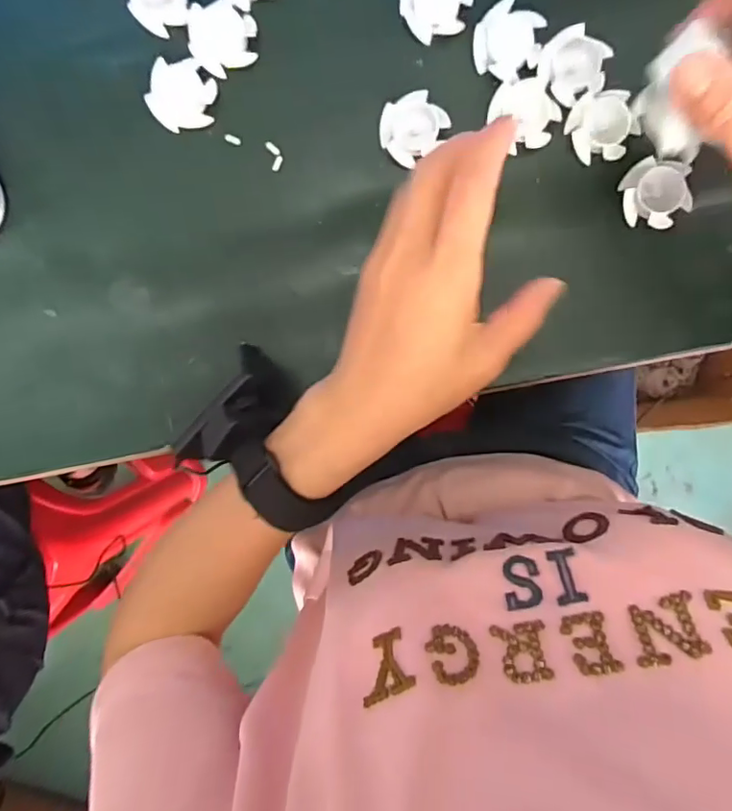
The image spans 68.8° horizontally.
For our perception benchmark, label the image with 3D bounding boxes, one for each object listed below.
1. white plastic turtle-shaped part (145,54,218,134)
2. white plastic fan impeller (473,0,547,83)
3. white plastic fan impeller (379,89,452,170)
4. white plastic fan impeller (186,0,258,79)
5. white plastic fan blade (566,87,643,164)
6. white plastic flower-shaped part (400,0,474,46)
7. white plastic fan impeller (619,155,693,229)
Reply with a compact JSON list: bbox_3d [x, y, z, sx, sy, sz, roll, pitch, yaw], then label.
[{"bbox_3d":[-0.113,-0.190,0.328,0.037,0.010,0.040,10,97,-2],"label":"white plastic turtle-shaped part"},{"bbox_3d":[0.085,-0.217,0.322,0.039,0.015,0.038,0,98,0],"label":"white plastic fan impeller"},{"bbox_3d":[0.028,-0.170,0.329,0.038,0.015,0.035,0,98,0],"label":"white plastic fan impeller"},{"bbox_3d":[-0.087,-0.226,0.327,0.040,0.011,0.040,-14,97,1],"label":"white plastic fan impeller"},{"bbox_3d":[0.143,-0.167,0.323,0.037,0.010,0.040,-26,97,3],"label":"white plastic fan blade"},{"bbox_3d":[0.042,-0.243,0.322,0.040,0.012,0.037,-20,97,2],"label":"white plastic flower-shaped part"},{"bbox_3d":[0.176,-0.128,0.325,0.038,0.015,0.038,0,98,0],"label":"white plastic fan impeller"}]

